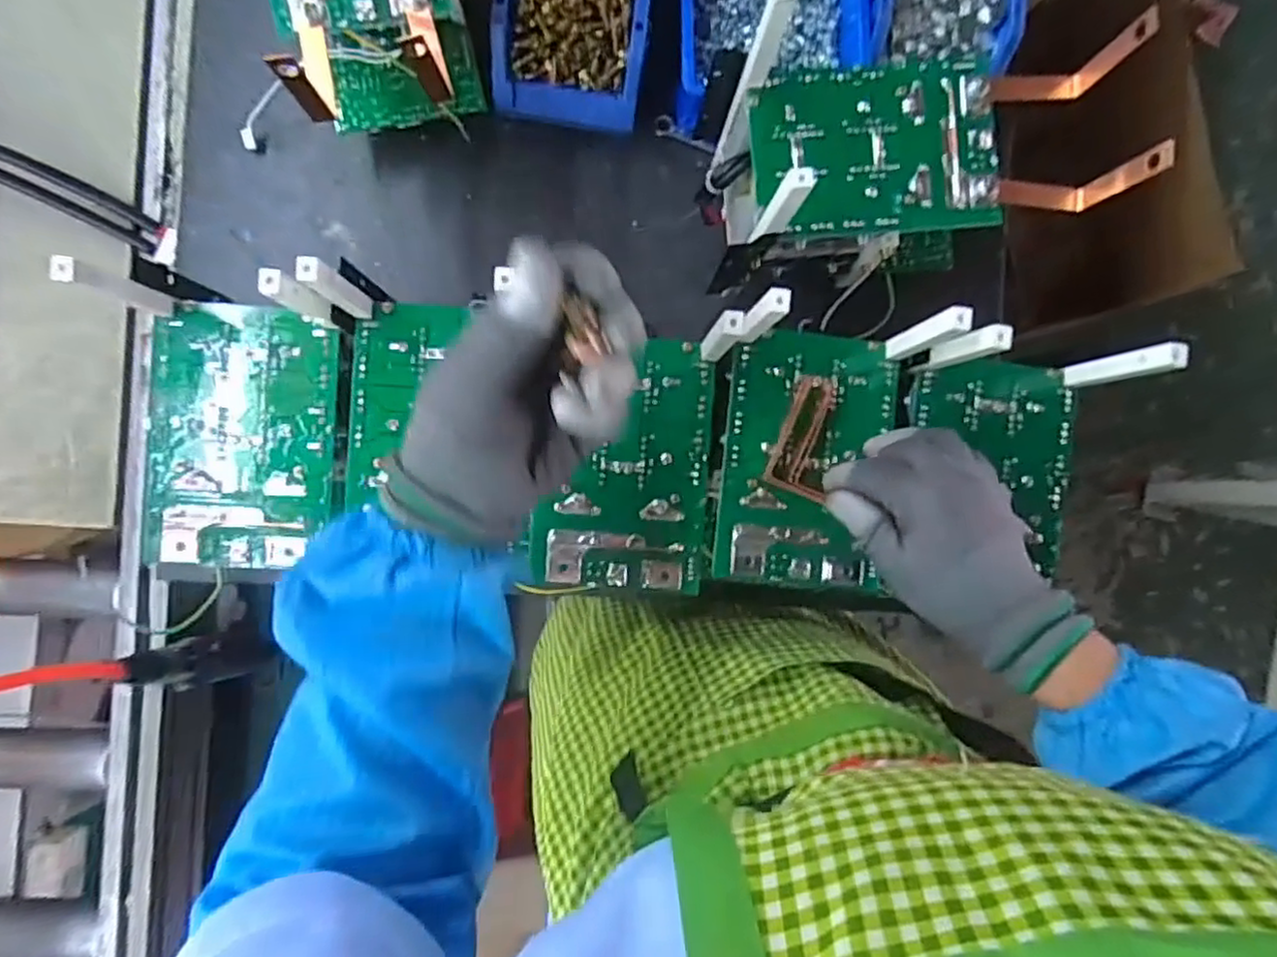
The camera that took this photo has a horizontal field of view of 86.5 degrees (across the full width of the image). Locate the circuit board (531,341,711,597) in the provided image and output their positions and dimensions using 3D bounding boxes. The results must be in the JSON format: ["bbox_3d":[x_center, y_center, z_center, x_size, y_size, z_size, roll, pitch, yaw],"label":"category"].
[{"bbox_3d":[-0.007,-0.008,0.442,0.108,0.010,0.160,5,91,-3],"label":"circuit board"}]

